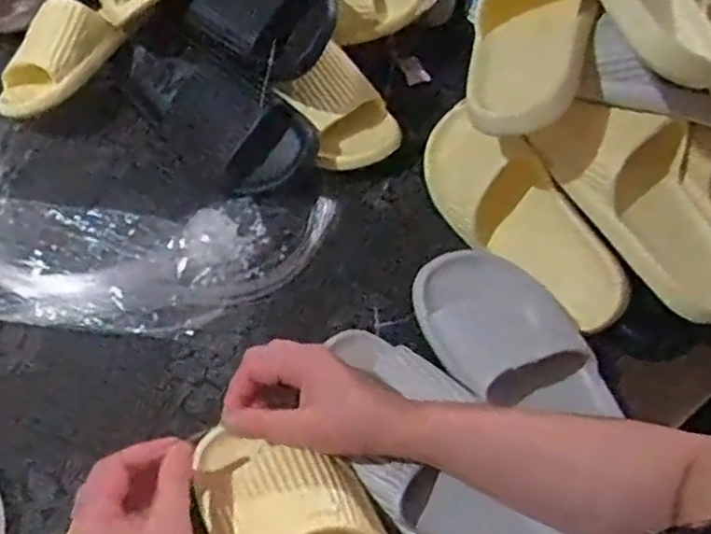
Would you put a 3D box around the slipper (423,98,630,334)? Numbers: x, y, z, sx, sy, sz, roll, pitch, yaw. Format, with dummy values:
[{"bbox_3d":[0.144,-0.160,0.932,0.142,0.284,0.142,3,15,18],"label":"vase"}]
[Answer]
[{"bbox_3d":[0.142,-0.045,0.627,0.098,0.053,0.237,-46,68,15],"label":"slipper"}]

